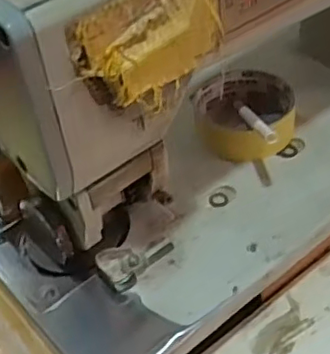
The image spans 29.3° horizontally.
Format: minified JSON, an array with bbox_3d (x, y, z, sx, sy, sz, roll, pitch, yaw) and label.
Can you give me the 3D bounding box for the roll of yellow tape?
[{"bbox_3d":[0.064,-0.053,0.507,0.076,0.032,0.085,-8,44,-2],"label":"roll of yellow tape"}]

